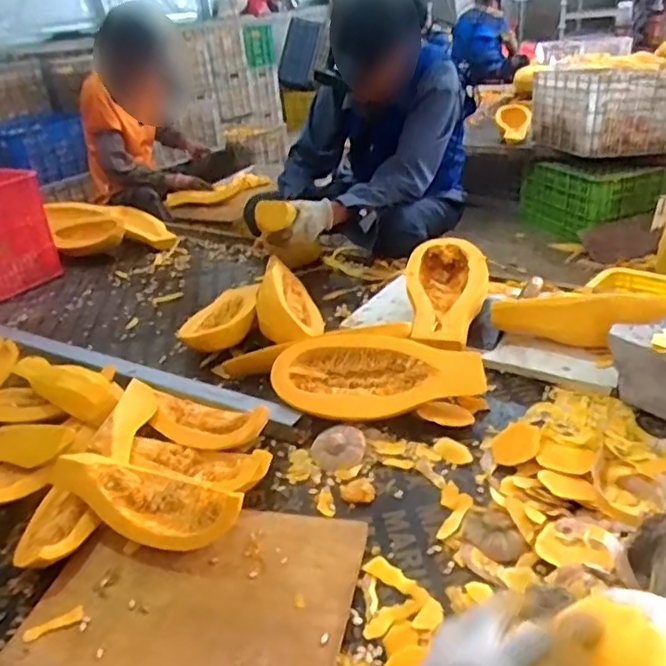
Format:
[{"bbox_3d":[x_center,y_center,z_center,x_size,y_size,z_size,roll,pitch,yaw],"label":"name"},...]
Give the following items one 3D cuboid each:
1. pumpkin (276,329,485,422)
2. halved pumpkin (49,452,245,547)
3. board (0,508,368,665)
[{"bbox_3d":[0.075,0.078,1.061,0.335,0.085,0.160,-9,59,5],"label":"pumpkin"},{"bbox_3d":[-0.251,0.221,0.831,0.307,0.074,0.097,8,32,25],"label":"halved pumpkin"},{"bbox_3d":[-0.164,0.316,0.740,0.370,0.032,0.274,2,31,13],"label":"board"}]

